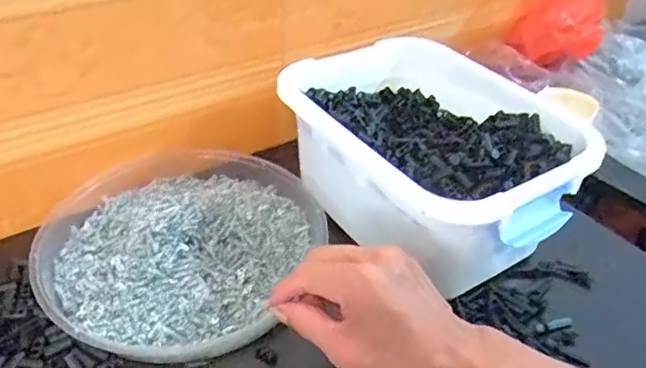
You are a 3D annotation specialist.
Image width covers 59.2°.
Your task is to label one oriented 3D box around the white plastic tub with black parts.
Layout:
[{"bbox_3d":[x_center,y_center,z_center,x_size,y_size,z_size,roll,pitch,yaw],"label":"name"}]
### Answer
[{"bbox_3d":[0.089,-0.028,0.517,0.183,0.100,0.263,-23,45,-30],"label":"white plastic tub with black parts"}]

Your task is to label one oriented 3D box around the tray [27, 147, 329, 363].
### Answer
[{"bbox_3d":[-0.121,0.039,0.495,0.229,0.034,0.235,2,38,-2],"label":"tray"}]

